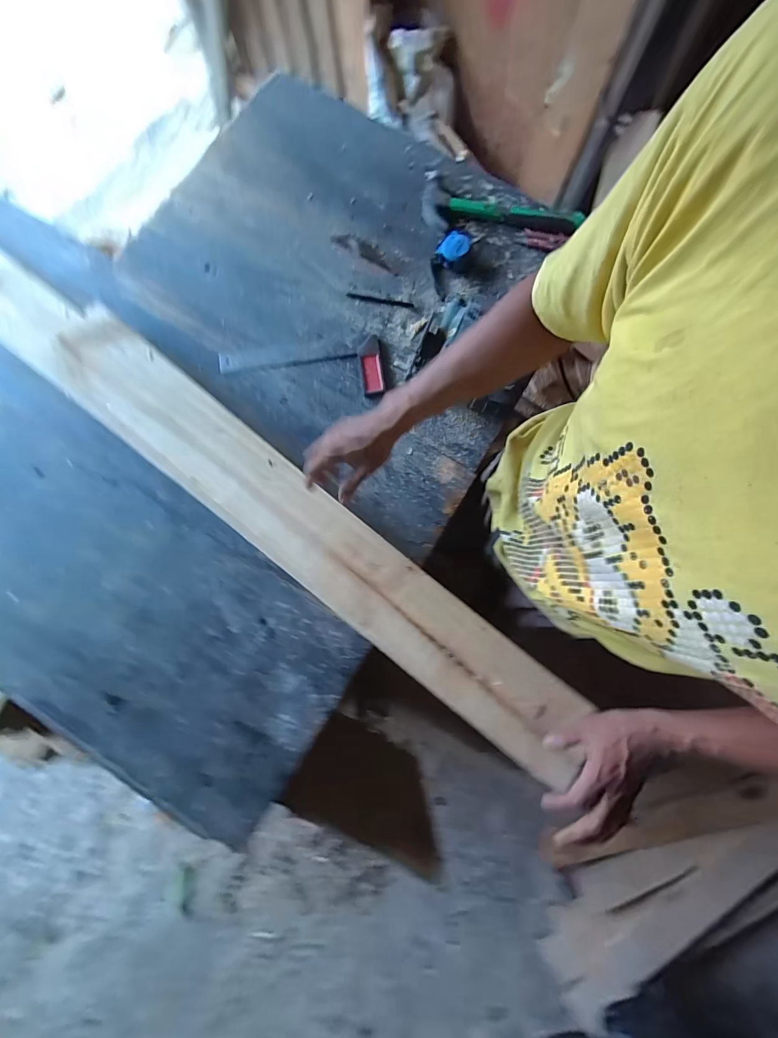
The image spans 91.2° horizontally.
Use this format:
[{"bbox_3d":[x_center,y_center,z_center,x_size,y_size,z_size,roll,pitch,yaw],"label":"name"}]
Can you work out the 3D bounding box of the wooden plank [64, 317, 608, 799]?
[{"bbox_3d":[-0.144,0.009,0.629,1.049,0.022,0.137,39,81,6],"label":"wooden plank"}]

